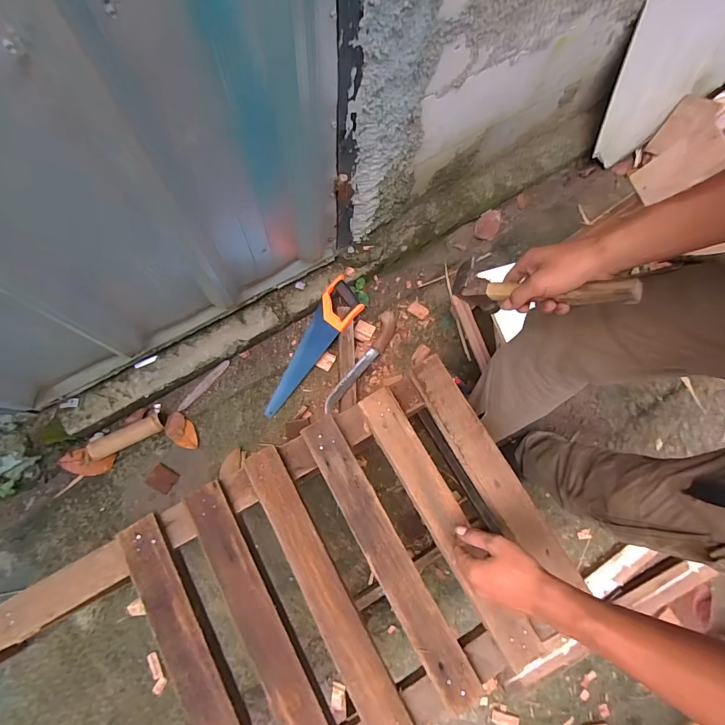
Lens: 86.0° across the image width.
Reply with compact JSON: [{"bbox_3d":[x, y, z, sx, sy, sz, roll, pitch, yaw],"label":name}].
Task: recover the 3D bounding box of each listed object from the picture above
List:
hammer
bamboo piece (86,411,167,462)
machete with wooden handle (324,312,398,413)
[{"bbox_3d":[0.218,-0.082,0.479,0.208,0.112,0.042,12,70,41],"label":"hammer"},{"bbox_3d":[-0.622,0.194,1.026,0.197,0.039,0.050,-28,77,-9],"label":"bamboo piece"},{"bbox_3d":[0.000,-0.008,1.083,0.061,0.038,0.358,33,62,8],"label":"machete with wooden handle"}]

